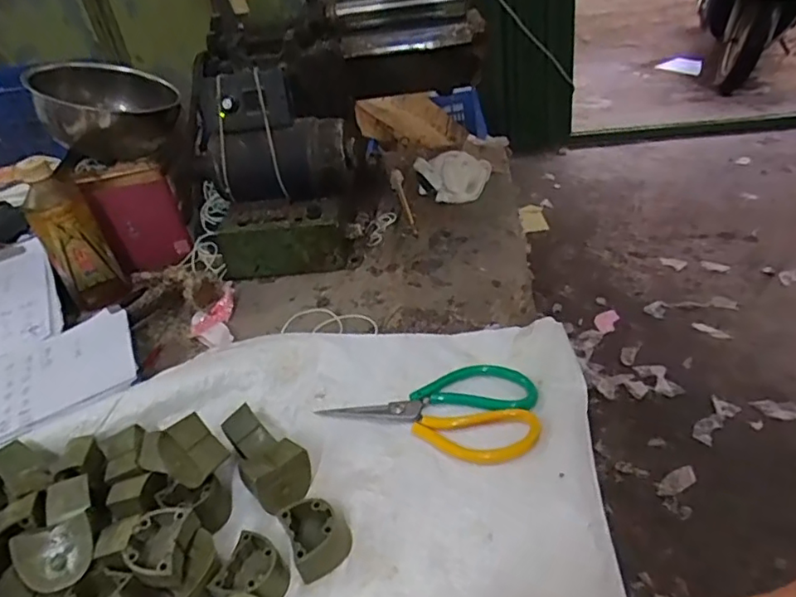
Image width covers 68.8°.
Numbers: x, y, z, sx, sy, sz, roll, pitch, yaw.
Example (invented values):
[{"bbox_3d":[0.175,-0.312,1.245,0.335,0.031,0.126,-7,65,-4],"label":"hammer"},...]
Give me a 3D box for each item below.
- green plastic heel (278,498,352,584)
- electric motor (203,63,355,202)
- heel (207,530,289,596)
[{"bbox_3d":[-0.058,0.170,0.423,0.042,0.027,0.044,-19,39,-15],"label":"green plastic heel"},{"bbox_3d":[-0.148,-0.208,0.707,0.176,0.137,0.128,-9,36,-1],"label":"electric motor"},{"bbox_3d":[-0.098,0.191,0.403,0.045,0.021,0.046,10,41,21],"label":"heel"}]

